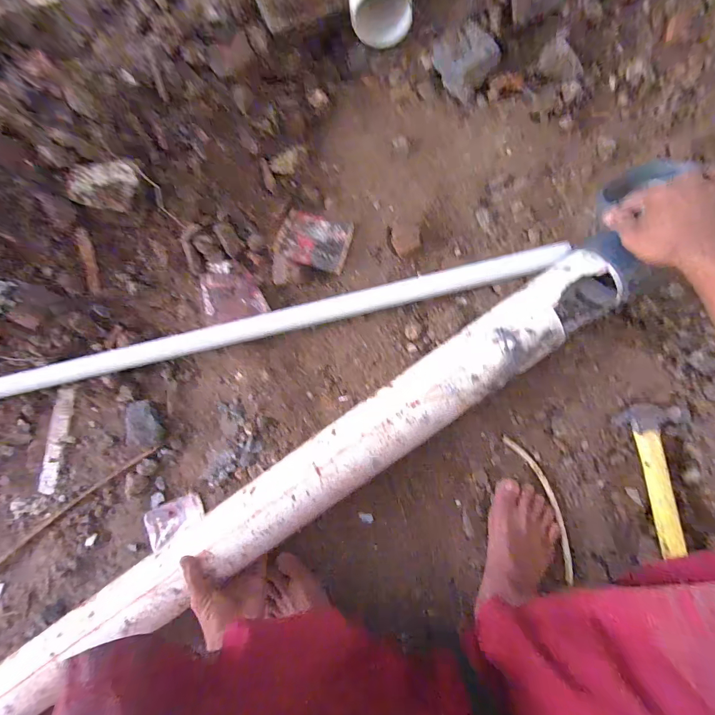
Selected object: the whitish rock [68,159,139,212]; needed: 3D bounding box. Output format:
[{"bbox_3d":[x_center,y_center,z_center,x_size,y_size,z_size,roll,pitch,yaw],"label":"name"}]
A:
[{"bbox_3d":[-0.385,-0.261,0.534,0.094,0.033,0.063,6,81,6],"label":"whitish rock"}]

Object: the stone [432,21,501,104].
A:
[{"bbox_3d":[0.173,-0.488,0.572,0.082,0.038,0.106,-37,85,3],"label":"stone"}]

